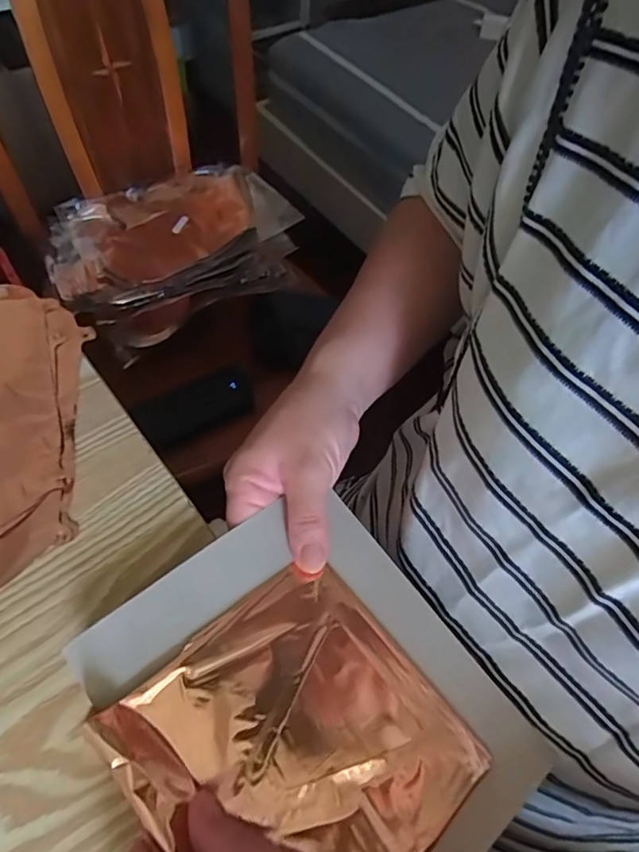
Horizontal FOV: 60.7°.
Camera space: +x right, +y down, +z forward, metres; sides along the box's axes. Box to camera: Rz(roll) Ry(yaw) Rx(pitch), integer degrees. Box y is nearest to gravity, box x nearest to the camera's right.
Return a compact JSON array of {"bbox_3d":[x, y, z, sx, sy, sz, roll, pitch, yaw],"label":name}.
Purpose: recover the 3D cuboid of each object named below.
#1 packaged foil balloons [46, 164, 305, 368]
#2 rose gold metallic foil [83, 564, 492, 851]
[{"bbox_3d":[-0.215,-0.264,0.794,0.320,0.087,0.248,-23,62,-19],"label":"packaged foil balloons"},{"bbox_3d":[-0.009,0.145,0.252,0.134,0.026,0.134,-35,66,-21],"label":"rose gold metallic foil"}]

